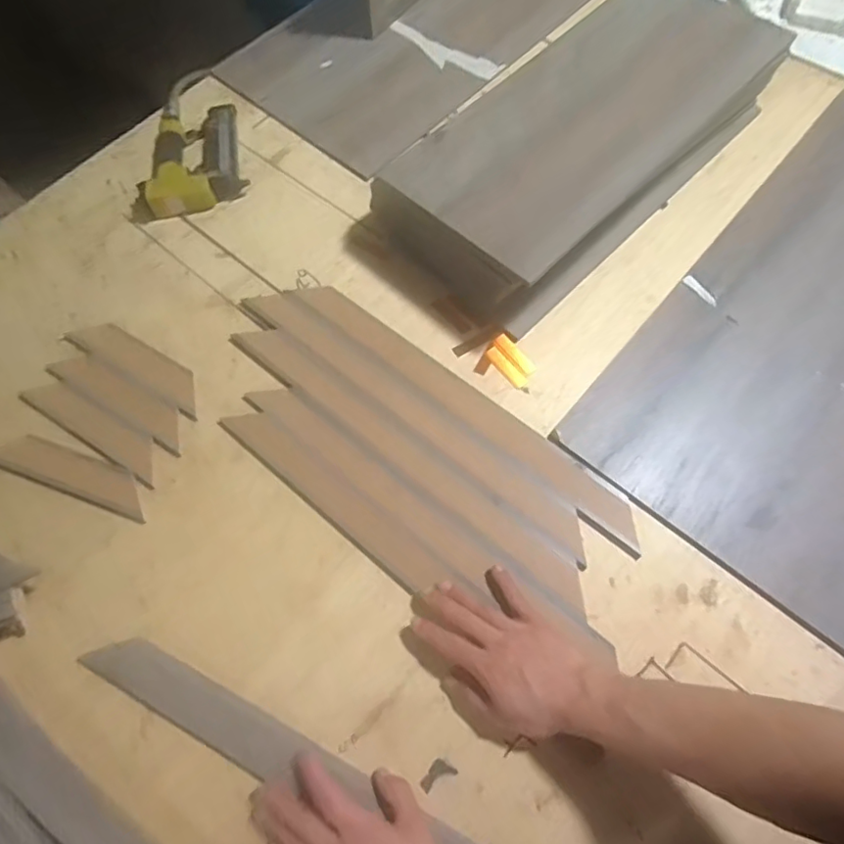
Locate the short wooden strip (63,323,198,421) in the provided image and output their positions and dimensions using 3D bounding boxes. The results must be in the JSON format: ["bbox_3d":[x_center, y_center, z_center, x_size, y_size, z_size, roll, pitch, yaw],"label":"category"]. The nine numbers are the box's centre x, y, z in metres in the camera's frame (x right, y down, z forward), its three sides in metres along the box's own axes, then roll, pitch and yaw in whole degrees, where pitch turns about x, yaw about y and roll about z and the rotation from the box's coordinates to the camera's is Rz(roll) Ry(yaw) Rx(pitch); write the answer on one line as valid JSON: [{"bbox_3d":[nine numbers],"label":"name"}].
[{"bbox_3d":[-0.350,-0.074,0.704,0.213,0.004,0.048,29,70,16],"label":"short wooden strip"}]

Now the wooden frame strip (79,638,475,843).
[{"bbox_3d":[-0.100,0.328,0.522,0.498,0.012,0.048,24,69,13],"label":"wooden frame strip"}]

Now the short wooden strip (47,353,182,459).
[{"bbox_3d":[-0.365,-0.032,0.690,0.215,0.004,0.045,29,70,16],"label":"short wooden strip"}]

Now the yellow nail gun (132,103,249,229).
[{"bbox_3d":[-0.350,-0.407,0.851,0.168,0.042,0.226,-9,65,-1],"label":"yellow nail gun"}]

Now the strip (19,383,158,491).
[{"bbox_3d":[-0.387,0.004,0.674,0.214,0.004,0.044,29,70,16],"label":"strip"}]

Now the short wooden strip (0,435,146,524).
[{"bbox_3d":[-0.401,0.057,0.647,0.210,0.008,0.047,18,67,11],"label":"short wooden strip"}]

